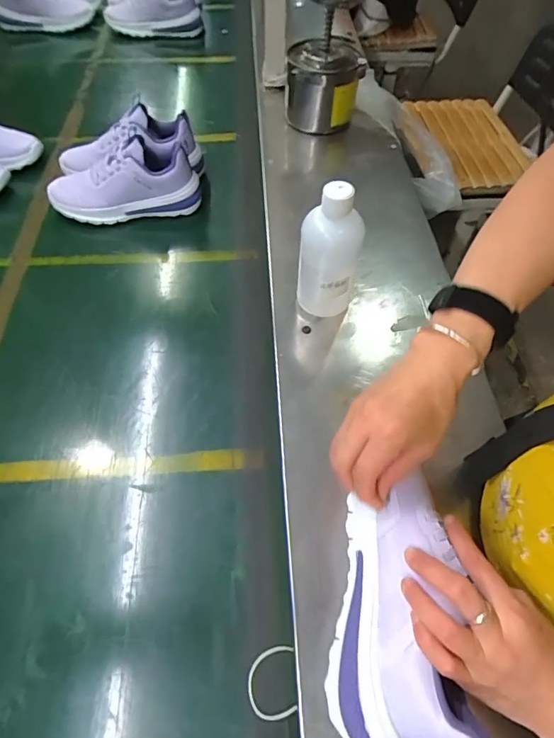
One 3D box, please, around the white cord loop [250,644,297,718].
[{"bbox_3d":[-0.005,0.284,0.398,0.043,0.004,0.054,-3,57,-1],"label":"white cord loop"}]

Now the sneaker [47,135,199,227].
[{"bbox_3d":[-0.258,-0.314,0.730,0.241,0.123,0.089,-10,58,-5],"label":"sneaker"}]

